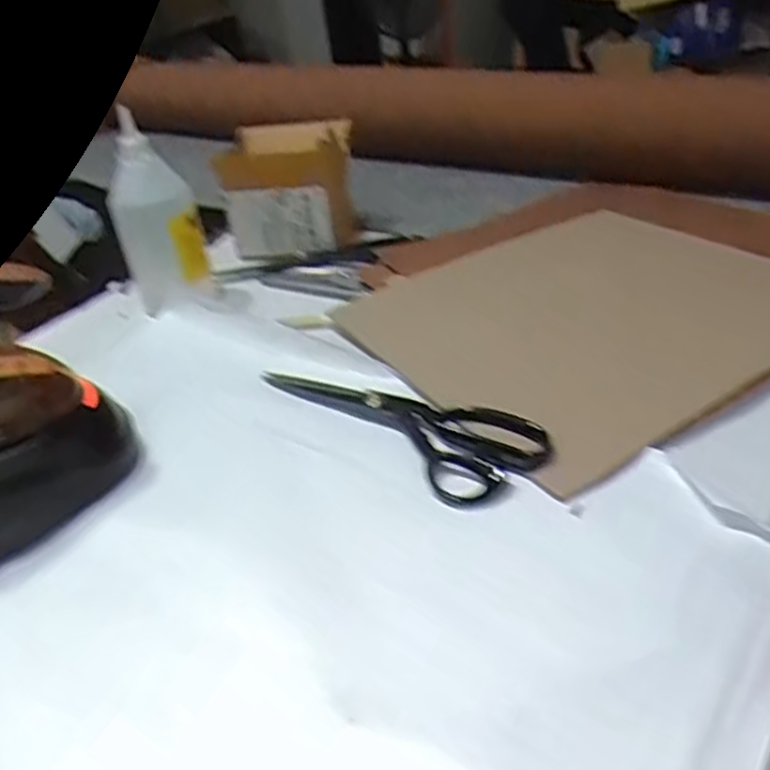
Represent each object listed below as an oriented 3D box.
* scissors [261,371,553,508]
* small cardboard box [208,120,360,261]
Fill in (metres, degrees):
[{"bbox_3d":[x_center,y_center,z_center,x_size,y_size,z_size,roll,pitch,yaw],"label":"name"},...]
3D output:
[{"bbox_3d":[0.005,0.018,0.573,0.084,0.016,0.247,-32,41,-32],"label":"scissors"},{"bbox_3d":[-0.109,-0.222,0.858,0.133,0.121,0.108,-1,34,9],"label":"small cardboard box"}]

